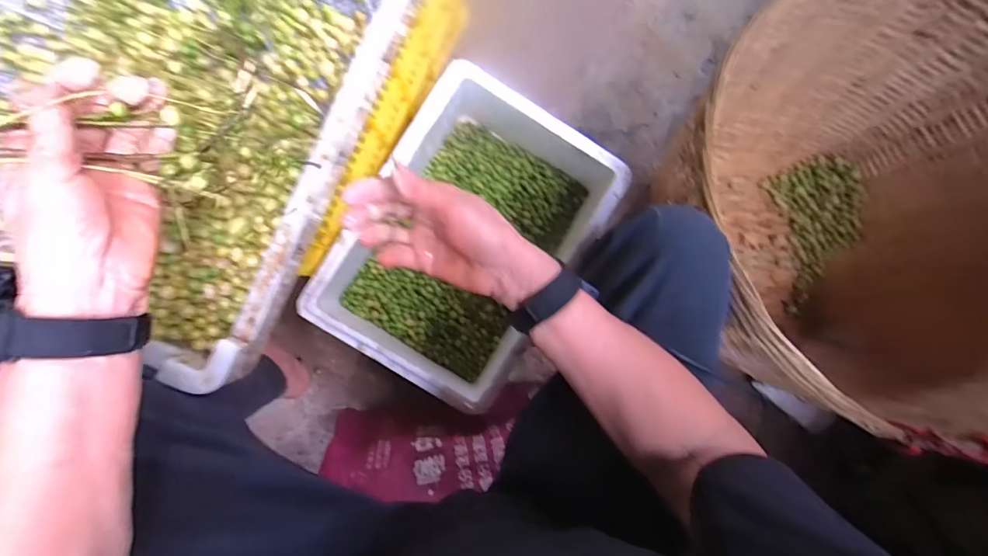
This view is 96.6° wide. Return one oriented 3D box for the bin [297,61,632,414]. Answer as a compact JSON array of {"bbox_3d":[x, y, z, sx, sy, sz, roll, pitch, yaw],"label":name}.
[{"bbox_3d":[-0.045,-0.053,0.696,0.300,0.165,0.431,32,84,-1],"label":"bin"}]

